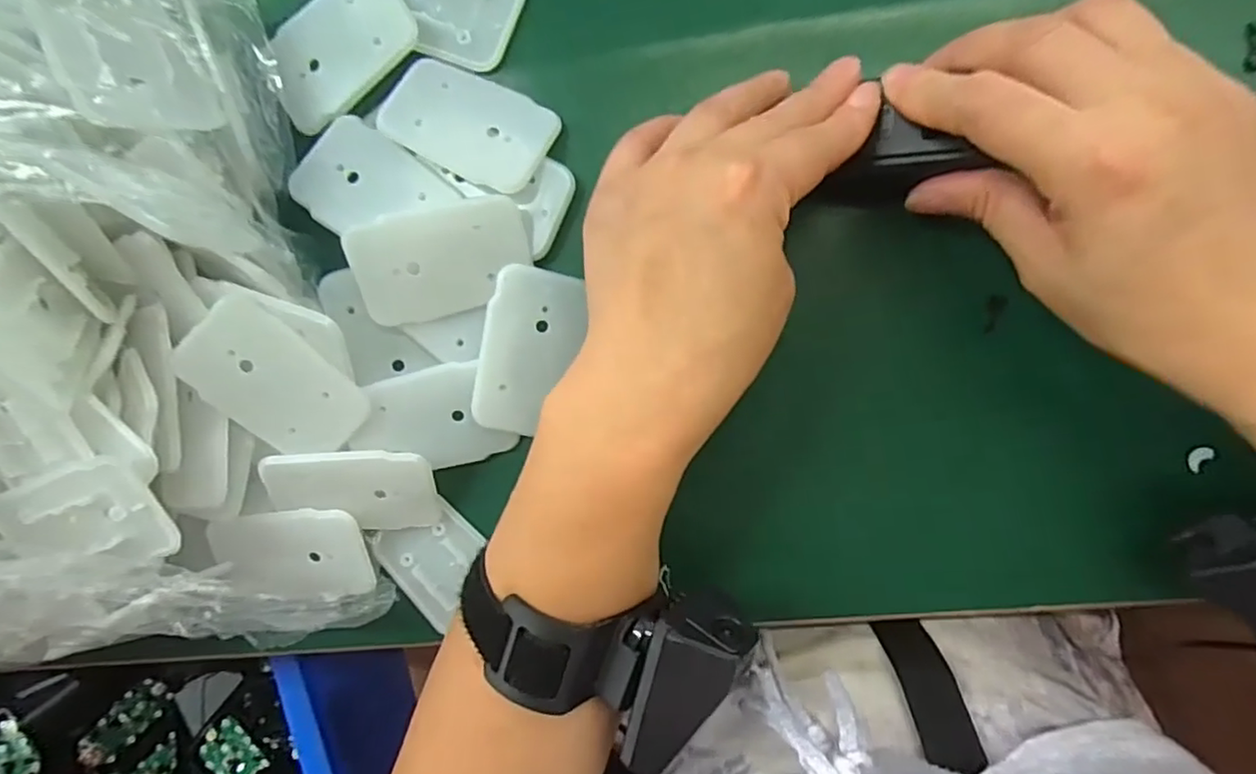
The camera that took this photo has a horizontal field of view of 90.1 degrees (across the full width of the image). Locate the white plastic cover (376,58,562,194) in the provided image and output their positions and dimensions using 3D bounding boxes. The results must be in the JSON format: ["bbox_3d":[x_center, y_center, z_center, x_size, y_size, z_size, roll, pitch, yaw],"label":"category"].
[{"bbox_3d":[-0.066,-0.108,0.256,0.066,0.011,0.040,28,94,5],"label":"white plastic cover"}]

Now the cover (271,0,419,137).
[{"bbox_3d":[-0.119,-0.139,0.258,0.065,0.011,0.036,-39,88,6],"label":"cover"}]

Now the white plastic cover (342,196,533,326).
[{"bbox_3d":[-0.075,-0.051,0.256,0.068,0.008,0.042,-14,118,-9],"label":"white plastic cover"}]

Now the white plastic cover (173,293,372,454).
[{"bbox_3d":[-0.139,0.000,0.245,0.043,0.004,0.066,-41,110,6],"label":"white plastic cover"}]

